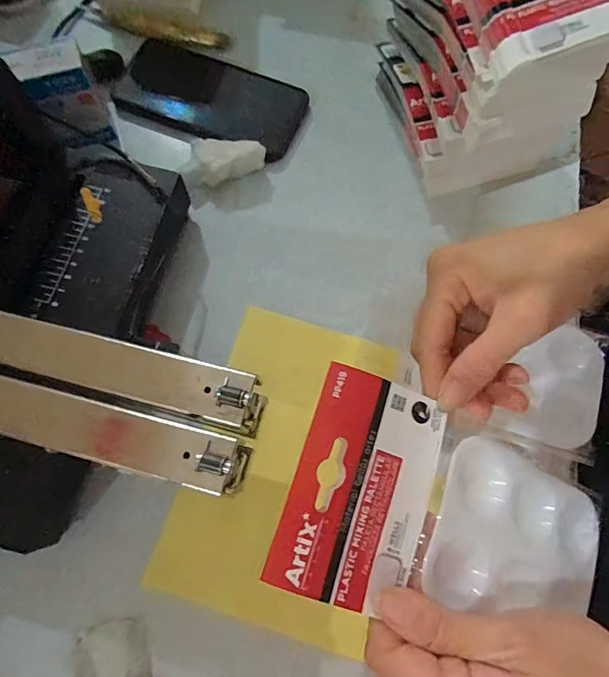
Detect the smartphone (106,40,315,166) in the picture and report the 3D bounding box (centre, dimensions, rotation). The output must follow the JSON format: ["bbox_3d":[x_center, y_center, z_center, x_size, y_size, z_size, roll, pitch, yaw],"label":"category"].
[{"bbox_3d":[-0.086,-0.215,0.383,0.164,0.015,0.088,22,73,5],"label":"smartphone"}]

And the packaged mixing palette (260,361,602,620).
[{"bbox_3d":[0.080,0.091,0.214,0.182,0.016,0.096,25,73,-15],"label":"packaged mixing palette"}]

